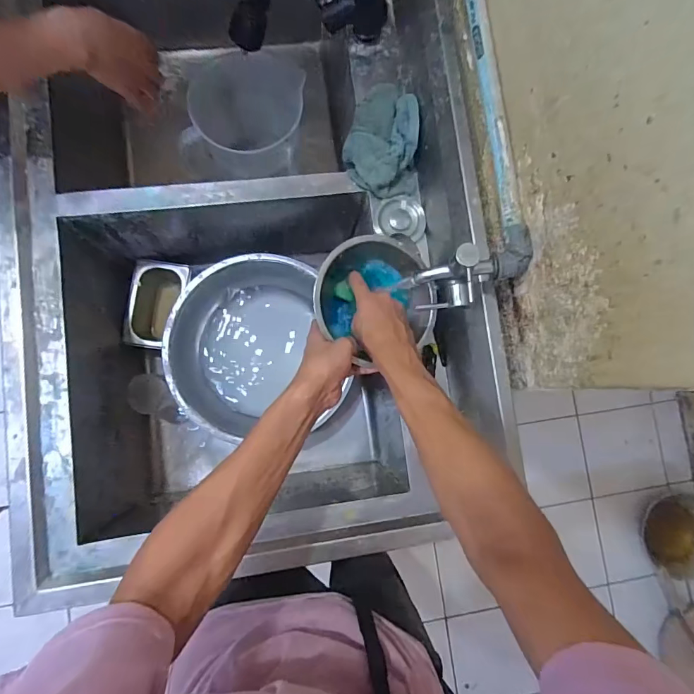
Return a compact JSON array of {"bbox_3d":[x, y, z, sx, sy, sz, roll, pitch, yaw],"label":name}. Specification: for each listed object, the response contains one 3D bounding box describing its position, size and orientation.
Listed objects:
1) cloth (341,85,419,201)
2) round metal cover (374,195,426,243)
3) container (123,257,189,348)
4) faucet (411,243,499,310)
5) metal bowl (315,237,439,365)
[{"bbox_3d":[0.054,-0.344,0.690,0.126,0.037,0.154,40,110,18],"label":"cloth"},{"bbox_3d":[0.089,-0.220,0.705,0.082,0.020,0.068,4,84,-5],"label":"round metal cover"},{"bbox_3d":[-0.395,-0.086,0.896,0.100,0.119,0.177,8,84,-5],"label":"container"},{"bbox_3d":[0.132,-0.077,0.478,0.094,0.070,0.059,-10,86,-7],"label":"faucet"},{"bbox_3d":[0.038,-0.059,0.573,0.166,0.081,0.146,-21,87,-7],"label":"metal bowl"}]

